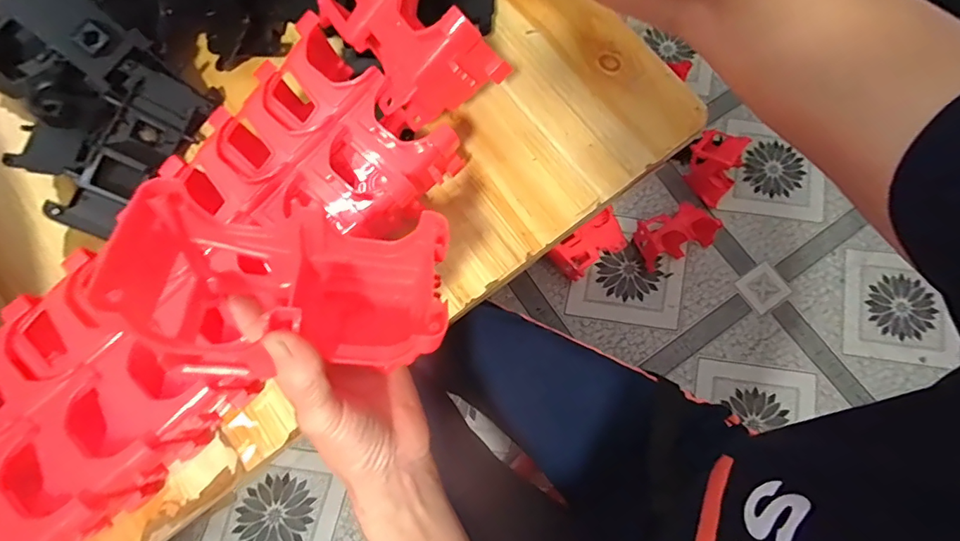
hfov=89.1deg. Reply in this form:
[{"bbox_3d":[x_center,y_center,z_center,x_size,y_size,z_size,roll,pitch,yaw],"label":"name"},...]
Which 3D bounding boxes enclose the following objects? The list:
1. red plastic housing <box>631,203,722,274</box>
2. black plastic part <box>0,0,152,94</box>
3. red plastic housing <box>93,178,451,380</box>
[{"bbox_3d":[0.396,-0.080,0.978,0.151,0.074,0.095,-23,75,-7],"label":"red plastic housing"},{"bbox_3d":[-0.318,-0.189,0.380,0.068,0.080,0.023,-50,44,-11],"label":"black plastic part"},{"bbox_3d":[-0.100,0.013,0.273,0.164,0.084,0.087,9,72,-22],"label":"red plastic housing"}]

